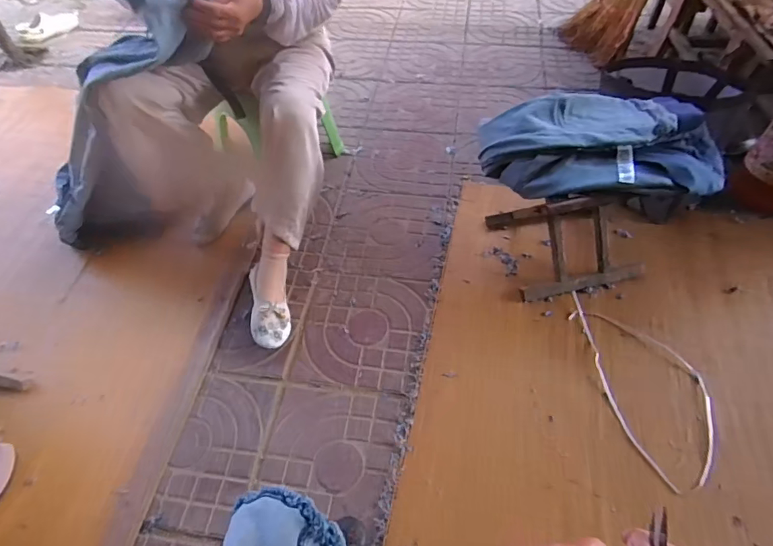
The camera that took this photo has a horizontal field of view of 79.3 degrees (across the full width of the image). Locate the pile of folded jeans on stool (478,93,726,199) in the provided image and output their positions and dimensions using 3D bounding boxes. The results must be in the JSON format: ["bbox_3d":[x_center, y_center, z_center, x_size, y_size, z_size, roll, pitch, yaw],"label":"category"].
[{"bbox_3d":[0.432,-0.268,0.949,0.465,0.123,0.257,13,56,13],"label":"pile of folded jeans on stool"}]

